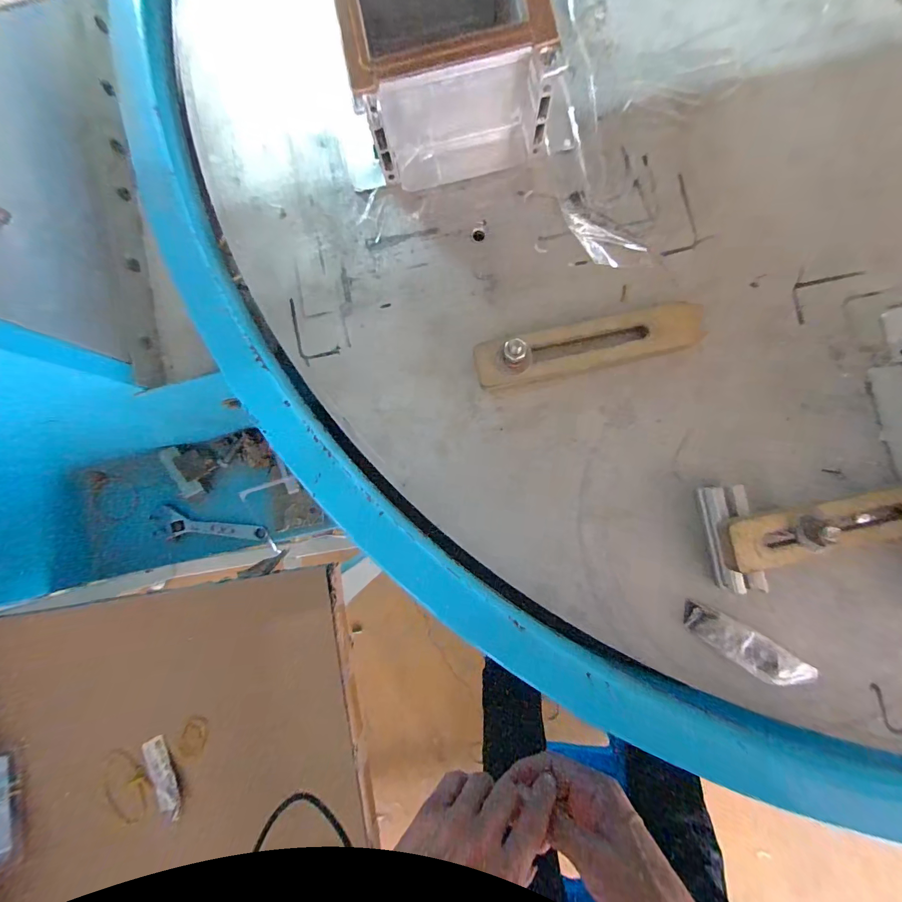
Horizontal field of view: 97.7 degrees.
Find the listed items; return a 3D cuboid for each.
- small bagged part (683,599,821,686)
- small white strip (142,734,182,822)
[{"bbox_3d":[0.182,0.121,0.244,0.078,0.005,0.022,32,86,6],"label":"small bagged part"},{"bbox_3d":[-0.291,0.331,0.399,0.022,0.007,0.076,-25,85,2],"label":"small white strip"}]

